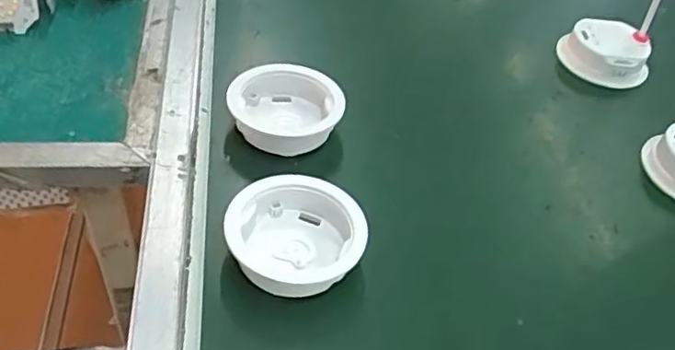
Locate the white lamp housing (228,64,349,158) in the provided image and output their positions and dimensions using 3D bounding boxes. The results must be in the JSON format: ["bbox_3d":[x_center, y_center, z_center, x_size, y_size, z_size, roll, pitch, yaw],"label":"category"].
[{"bbox_3d":[-0.034,-0.039,0.401,0.070,0.030,0.063,18,47,7],"label":"white lamp housing"}]

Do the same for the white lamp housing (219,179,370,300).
[{"bbox_3d":[-0.022,0.034,0.334,0.071,0.028,0.067,5,46,-5],"label":"white lamp housing"}]

